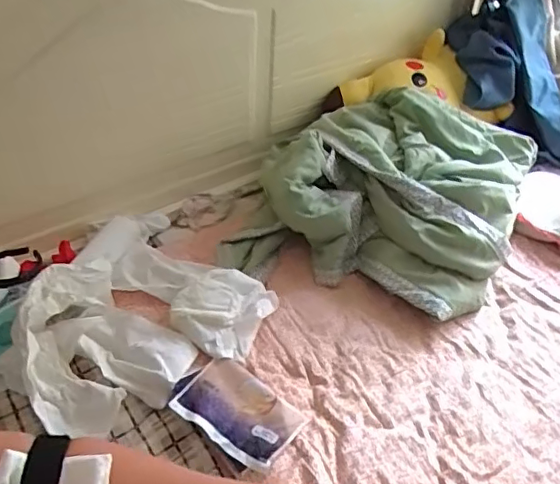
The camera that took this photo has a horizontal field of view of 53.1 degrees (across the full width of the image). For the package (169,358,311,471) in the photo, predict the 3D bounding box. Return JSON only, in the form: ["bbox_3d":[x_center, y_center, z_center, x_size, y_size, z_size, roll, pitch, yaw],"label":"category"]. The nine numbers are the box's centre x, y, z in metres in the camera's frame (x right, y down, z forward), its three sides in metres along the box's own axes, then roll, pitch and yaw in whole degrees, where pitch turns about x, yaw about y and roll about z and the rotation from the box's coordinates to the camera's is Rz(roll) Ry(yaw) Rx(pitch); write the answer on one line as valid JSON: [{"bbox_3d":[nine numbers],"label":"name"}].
[{"bbox_3d":[-0.070,0.281,0.930,0.199,0.044,0.131,28,47,26],"label":"package"}]

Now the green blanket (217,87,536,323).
[{"bbox_3d":[0.254,-0.134,1.298,0.554,0.232,0.589,18,43,17],"label":"green blanket"}]

